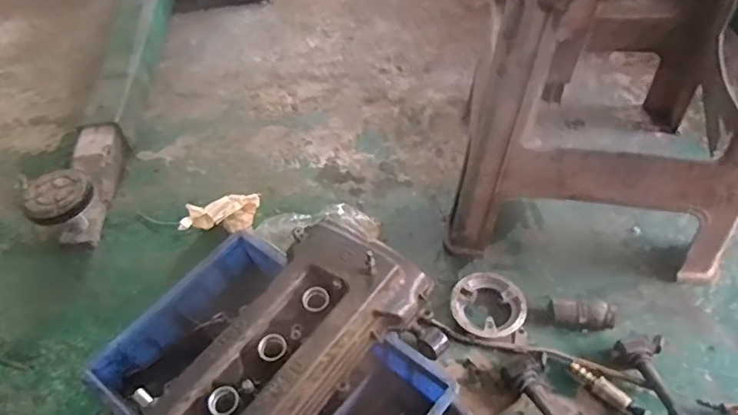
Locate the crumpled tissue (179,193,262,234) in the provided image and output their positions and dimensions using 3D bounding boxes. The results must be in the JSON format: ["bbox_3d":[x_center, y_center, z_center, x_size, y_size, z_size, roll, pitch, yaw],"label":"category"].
[{"bbox_3d":[-0.288,0.015,1.059,0.155,0.060,0.053,-2,50,3],"label":"crumpled tissue"}]

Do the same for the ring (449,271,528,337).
[{"bbox_3d":[0.200,0.164,0.916,0.120,0.022,0.118,-2,51,3],"label":"ring"}]

